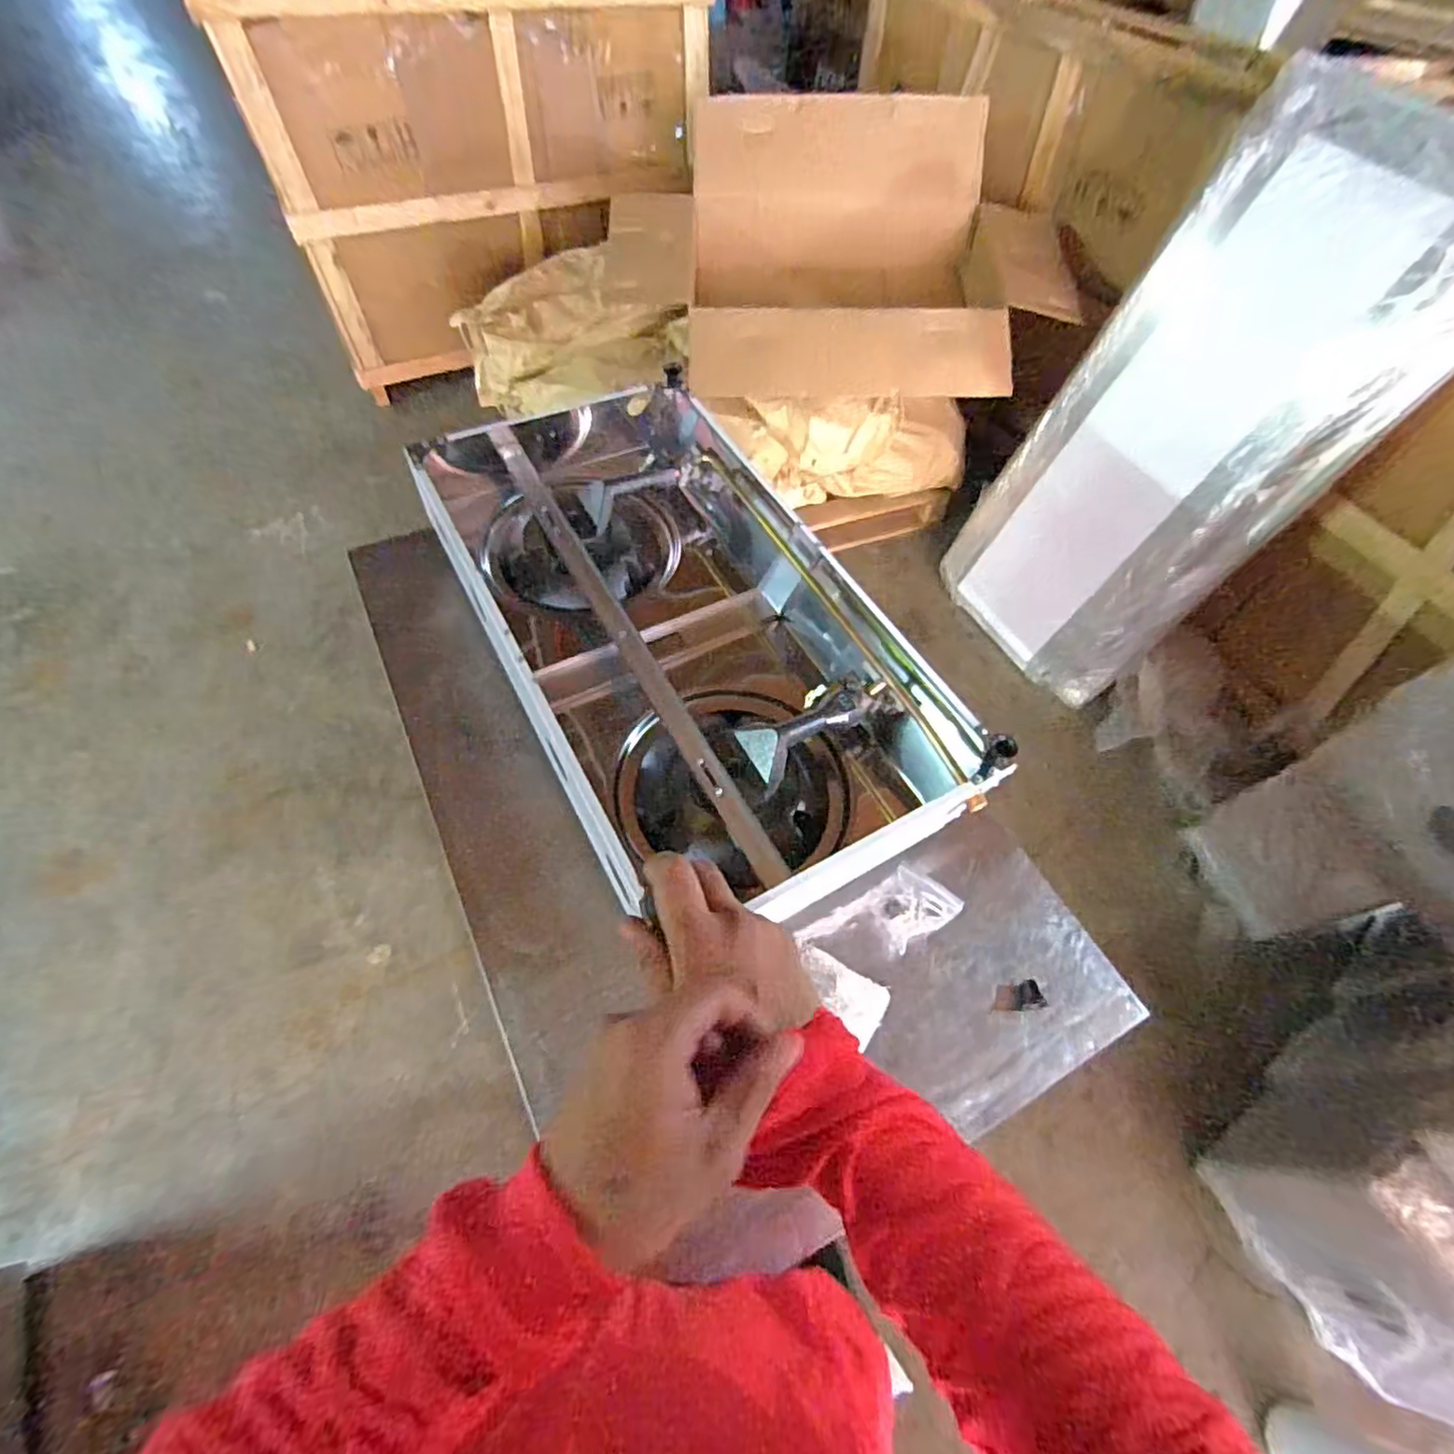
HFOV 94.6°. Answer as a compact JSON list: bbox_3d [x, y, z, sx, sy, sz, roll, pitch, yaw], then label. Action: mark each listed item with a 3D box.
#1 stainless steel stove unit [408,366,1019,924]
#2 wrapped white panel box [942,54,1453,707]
[{"bbox_3d":[-0.082,-0.142,0.842,0.394,0.165,0.792,-24,64,-18],"label":"stainless steel stove unit"},{"bbox_3d":[0.988,-0.628,1.493,0.155,1.175,0.582,-17,59,-37],"label":"wrapped white panel box"}]

